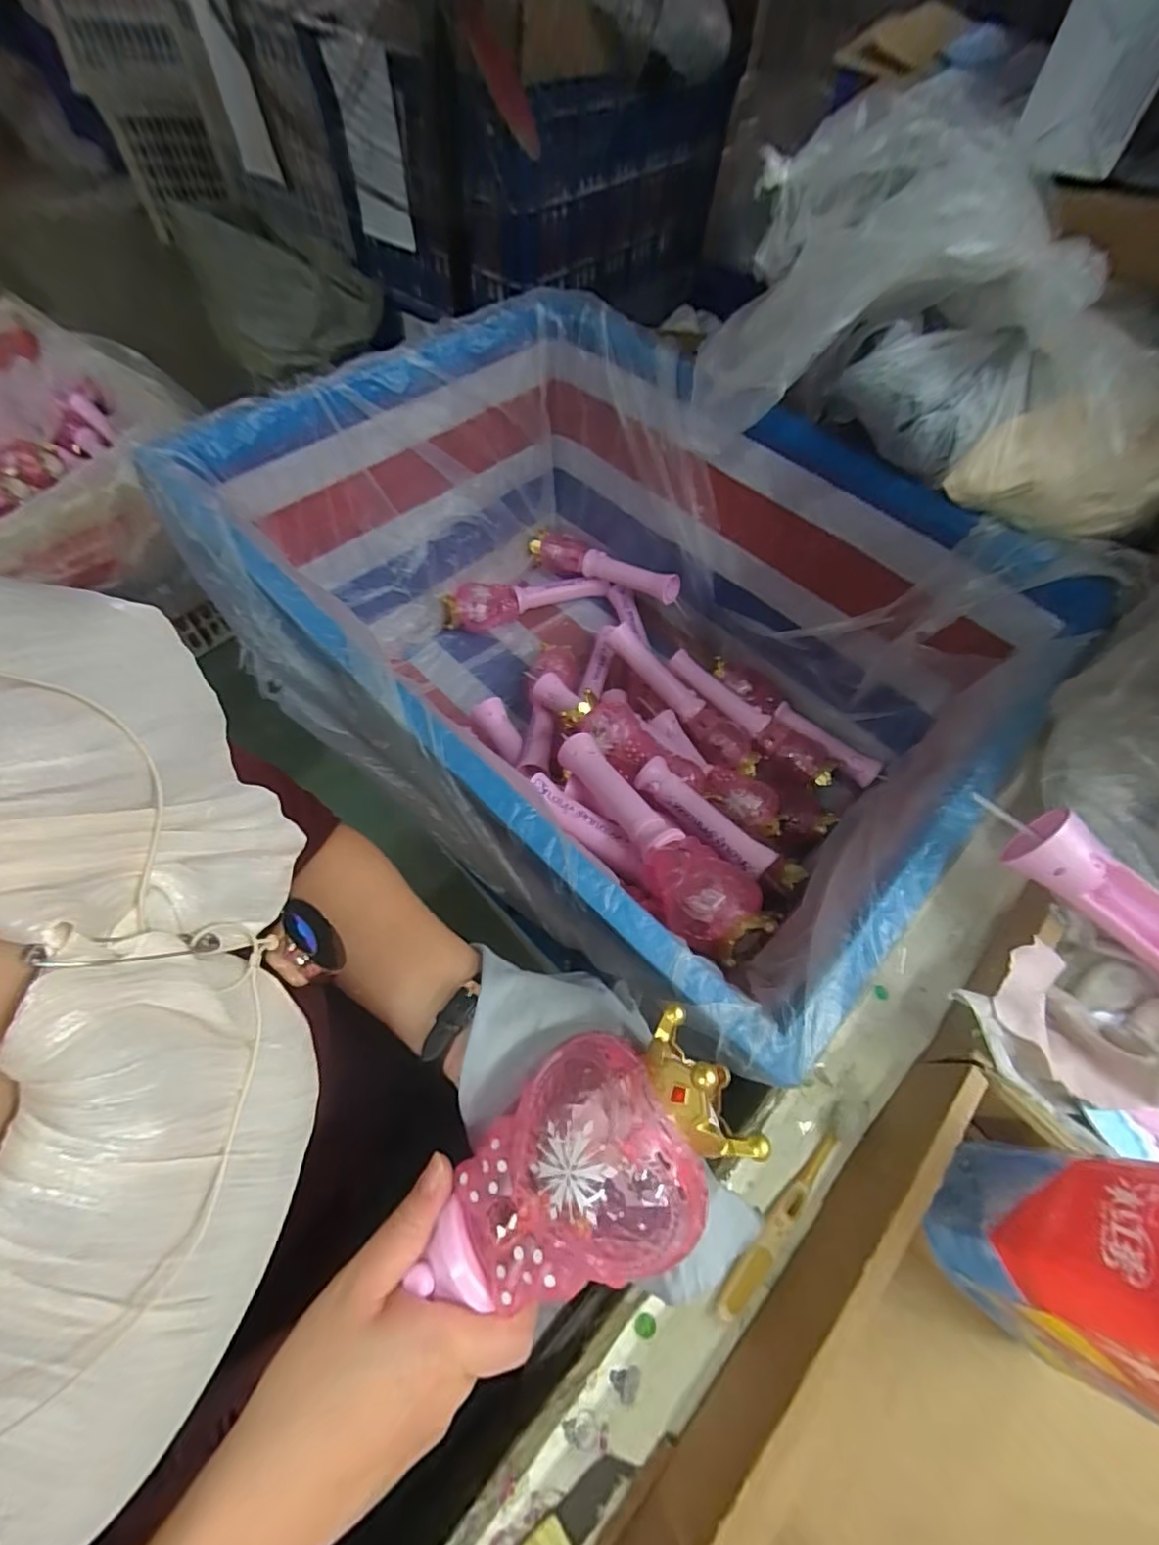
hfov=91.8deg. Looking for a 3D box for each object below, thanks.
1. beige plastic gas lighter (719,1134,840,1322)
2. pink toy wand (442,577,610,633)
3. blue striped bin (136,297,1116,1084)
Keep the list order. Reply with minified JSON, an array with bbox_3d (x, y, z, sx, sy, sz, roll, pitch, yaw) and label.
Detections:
[{"bbox_3d":[0.115,0.254,0.319,0.015,0.008,0.110,38,65,16],"label":"beige plastic gas lighter"},{"bbox_3d":[-0.098,-0.318,1.018,0.297,0.062,0.060,-17,63,-13],"label":"pink toy wand"},{"bbox_3d":[0.028,-0.148,0.729,0.809,0.425,0.639,39,65,16],"label":"blue striped bin"}]

